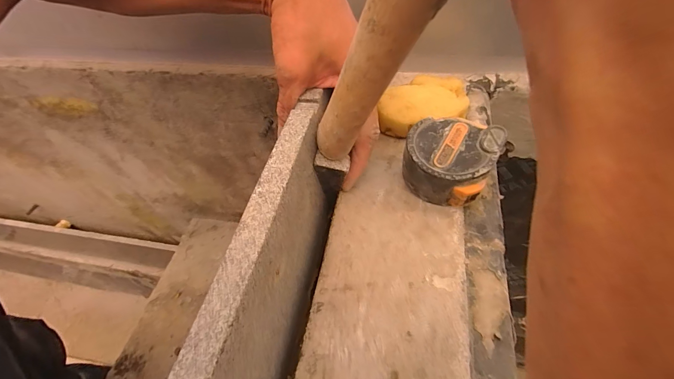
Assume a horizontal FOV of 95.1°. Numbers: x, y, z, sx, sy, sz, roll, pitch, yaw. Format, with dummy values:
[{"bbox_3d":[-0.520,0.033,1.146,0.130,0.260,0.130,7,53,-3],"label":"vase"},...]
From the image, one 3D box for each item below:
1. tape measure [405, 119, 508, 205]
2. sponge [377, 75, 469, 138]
[{"bbox_3d":[0.088,-0.020,0.249,0.064,0.046,0.060,-3,54,4],"label":"tape measure"},{"bbox_3d":[0.082,-0.079,0.303,0.087,0.030,0.056,-9,53,0],"label":"sponge"}]

